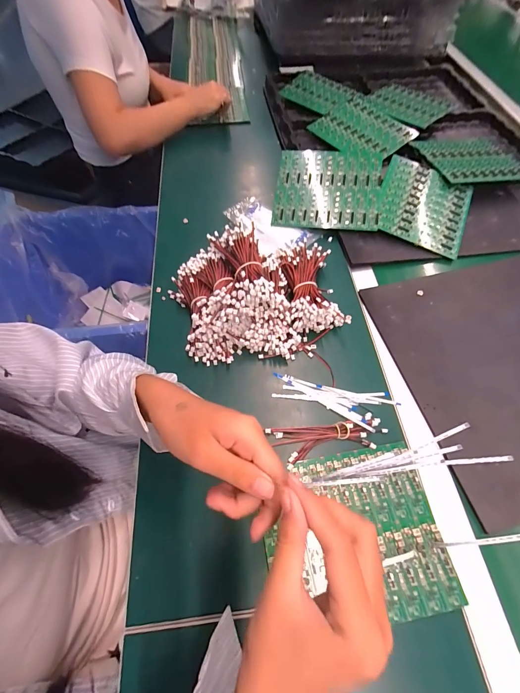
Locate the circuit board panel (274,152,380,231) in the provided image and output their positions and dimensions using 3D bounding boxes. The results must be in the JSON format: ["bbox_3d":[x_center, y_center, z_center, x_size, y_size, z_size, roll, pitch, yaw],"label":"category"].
[{"bbox_3d":[0.135,-0.314,0.596,0.201,0.011,0.180,8,82,7],"label":"circuit board panel"}]

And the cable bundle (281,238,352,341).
[{"bbox_3d":[0.084,-0.103,0.491,0.097,0.049,0.162,-9,62,-5],"label":"cable bundle"}]

